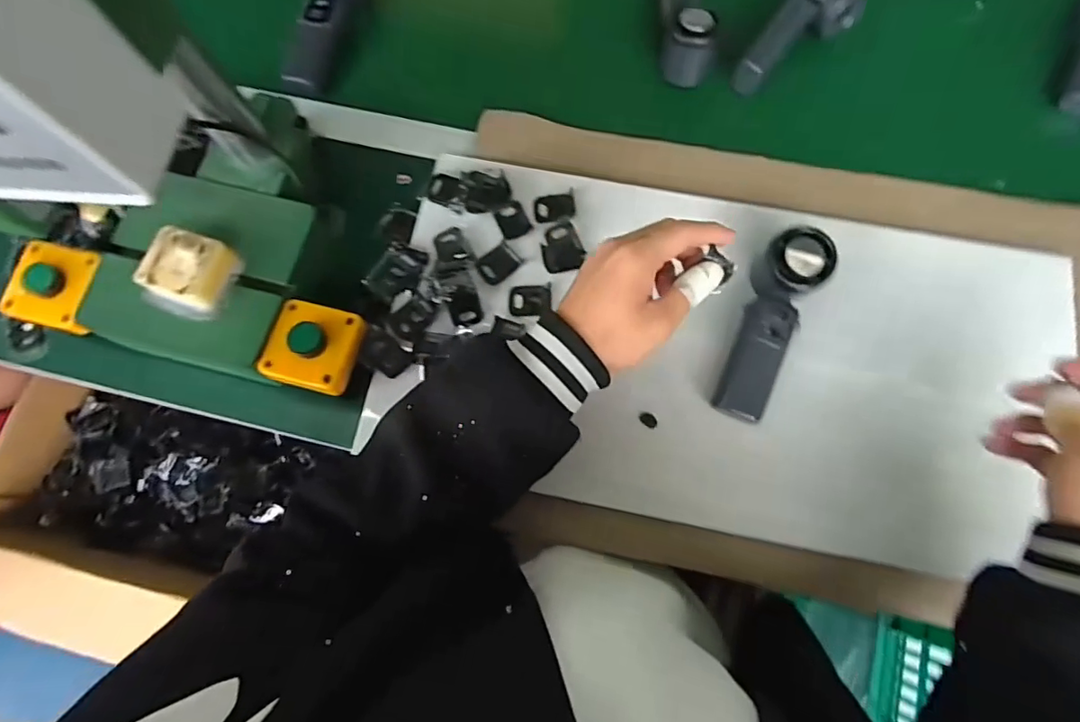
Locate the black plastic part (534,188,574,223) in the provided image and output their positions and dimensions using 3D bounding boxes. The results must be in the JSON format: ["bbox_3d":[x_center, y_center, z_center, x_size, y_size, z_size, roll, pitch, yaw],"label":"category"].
[{"bbox_3d":[0.014,-0.146,0.512,0.039,0.008,0.029,-8,72,9],"label":"black plastic part"}]

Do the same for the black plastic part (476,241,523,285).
[{"bbox_3d":[-0.038,-0.089,0.493,0.039,0.009,0.027,-42,78,-9],"label":"black plastic part"}]

